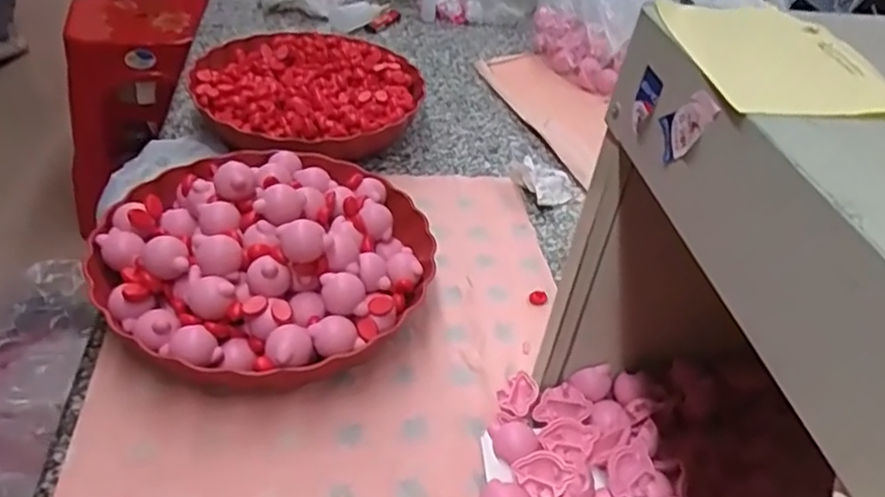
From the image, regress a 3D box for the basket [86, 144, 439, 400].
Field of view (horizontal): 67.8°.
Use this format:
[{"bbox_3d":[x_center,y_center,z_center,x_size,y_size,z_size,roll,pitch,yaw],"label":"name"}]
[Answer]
[{"bbox_3d":[-0.130,-0.004,0.496,0.232,0.089,0.234,5,40,-4],"label":"basket"}]

